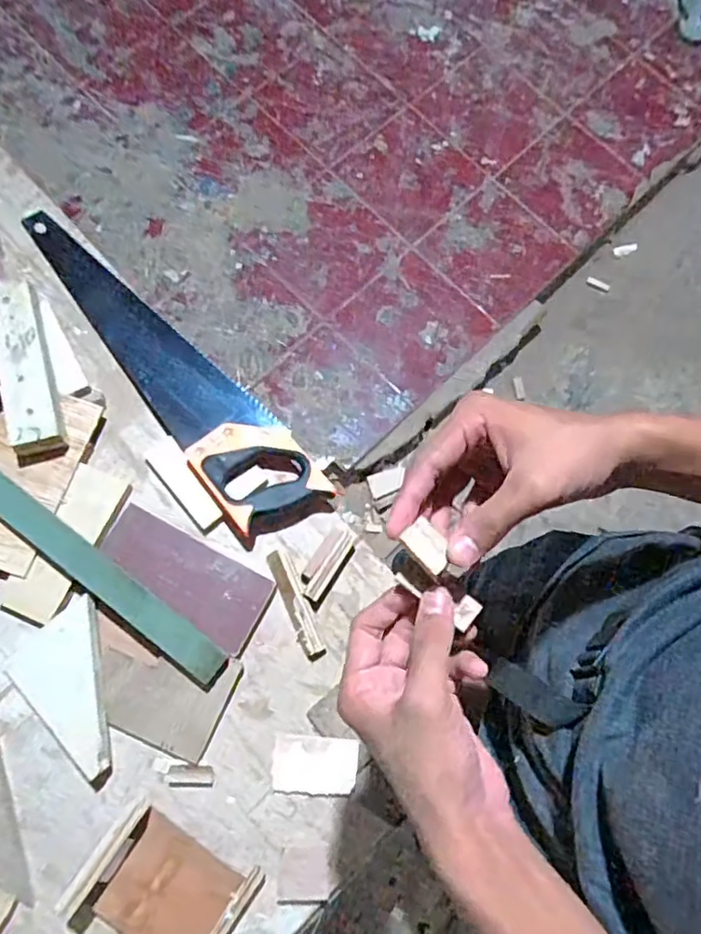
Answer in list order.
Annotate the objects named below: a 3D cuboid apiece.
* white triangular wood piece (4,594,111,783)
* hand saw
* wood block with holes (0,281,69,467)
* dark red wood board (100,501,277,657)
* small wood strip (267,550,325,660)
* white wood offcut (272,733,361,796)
[{"bbox_3d":[-0.305,0.232,0.613,0.091,0.019,0.171,-12,77,-6],"label":"white triangular wood piece"},{"bbox_3d":[-0.223,-0.147,0.722,0.120,0.037,0.521,-35,81,-11],"label":"hand saw"},{"bbox_3d":[-0.375,-0.117,0.677,0.061,0.036,0.222,-15,78,-8],"label":"wood block with holes"},{"bbox_3d":[-0.184,0.120,0.654,0.189,0.006,0.084,30,67,2],"label":"dark red wood board"},{"bbox_3d":[-0.062,0.154,0.666,0.025,0.021,0.124,-22,79,-8],"label":"small wood strip"},{"bbox_3d":[-0.037,0.318,0.632,0.089,0.004,0.057,5,76,-2],"label":"white wood offcut"}]

